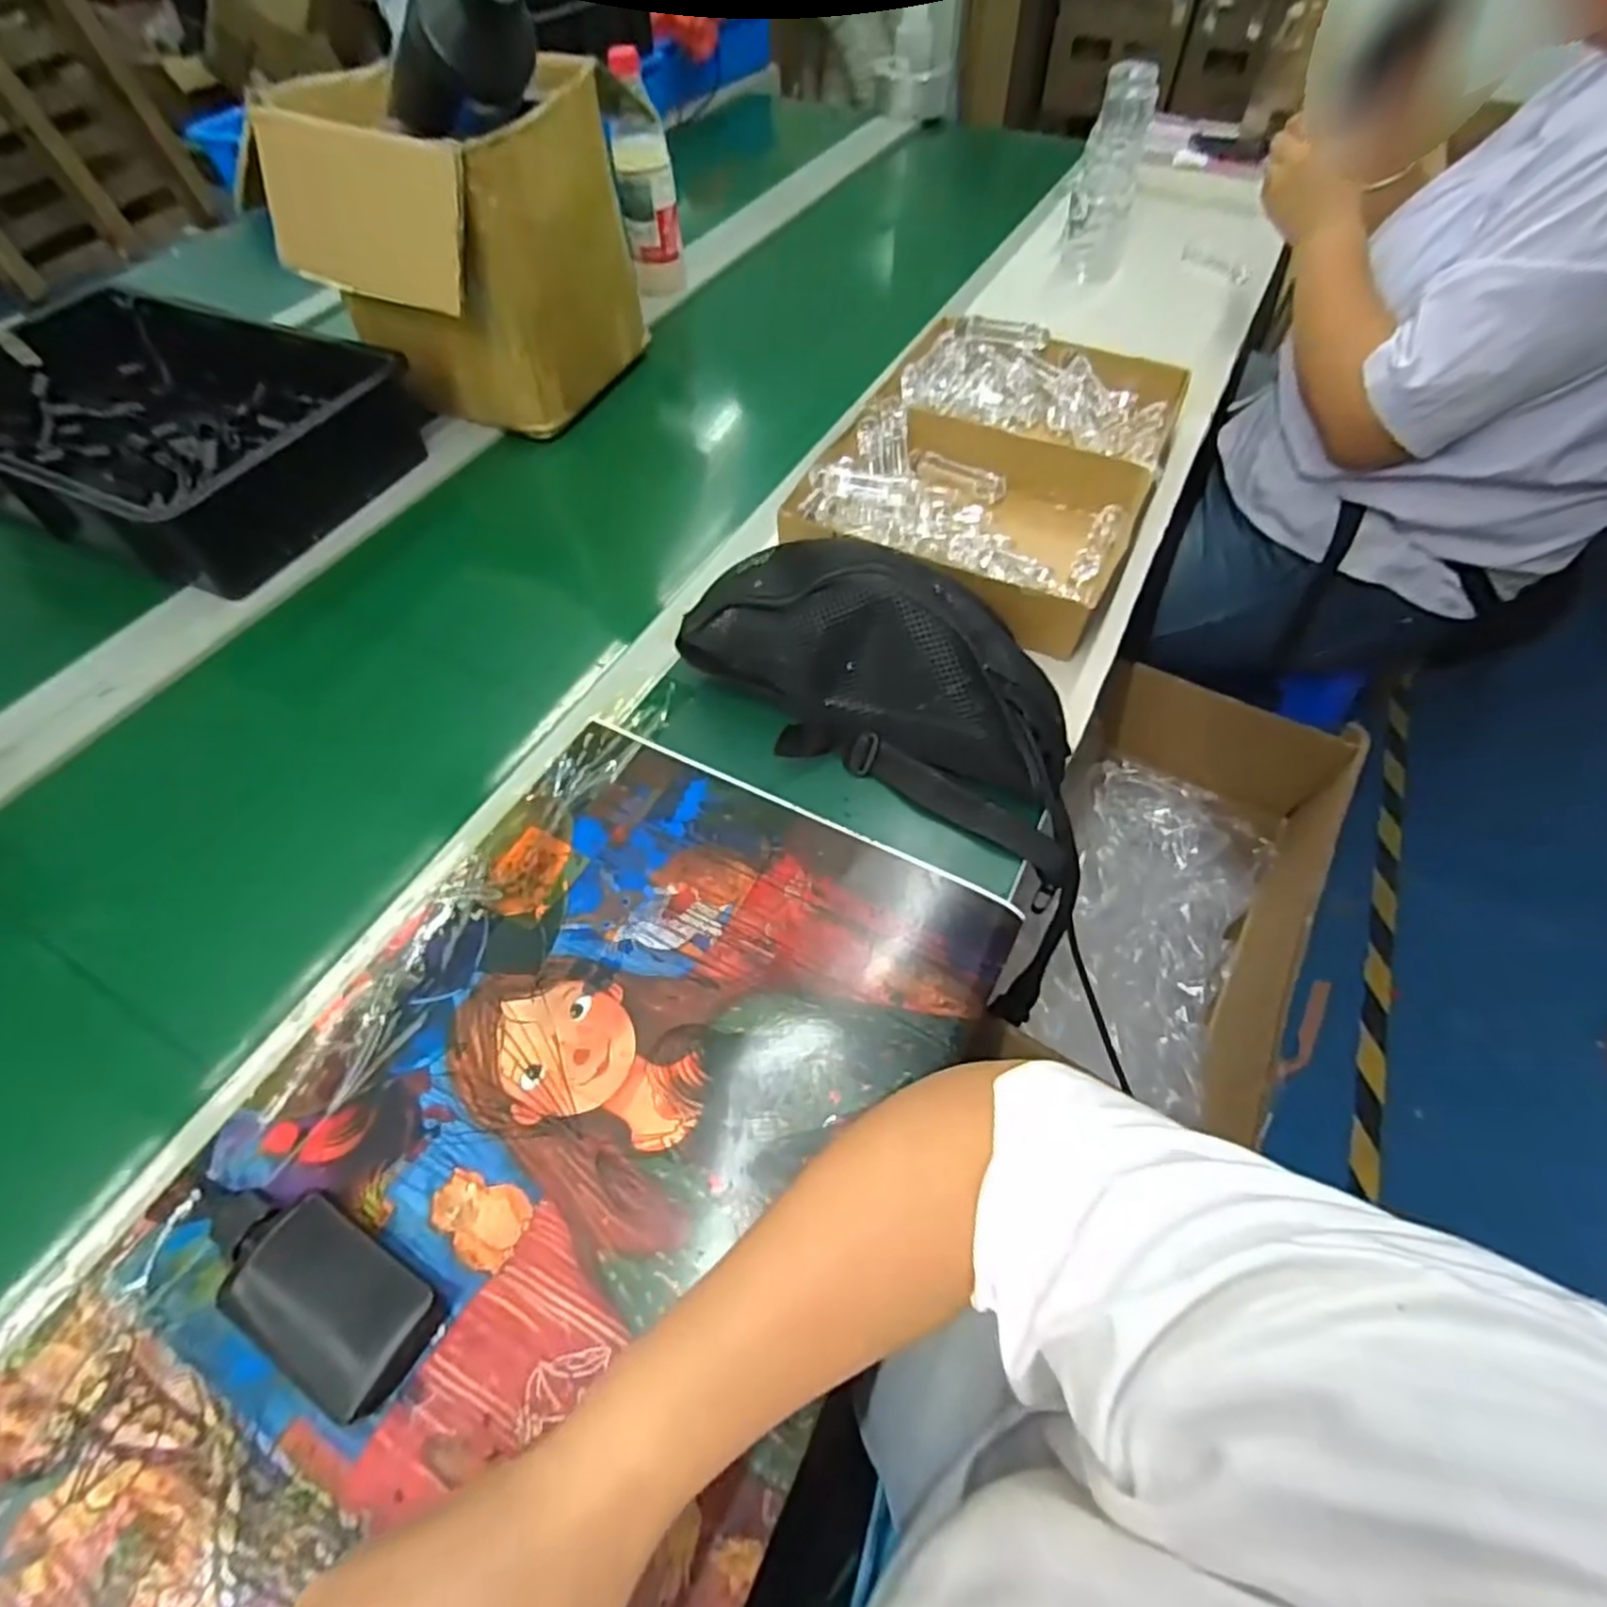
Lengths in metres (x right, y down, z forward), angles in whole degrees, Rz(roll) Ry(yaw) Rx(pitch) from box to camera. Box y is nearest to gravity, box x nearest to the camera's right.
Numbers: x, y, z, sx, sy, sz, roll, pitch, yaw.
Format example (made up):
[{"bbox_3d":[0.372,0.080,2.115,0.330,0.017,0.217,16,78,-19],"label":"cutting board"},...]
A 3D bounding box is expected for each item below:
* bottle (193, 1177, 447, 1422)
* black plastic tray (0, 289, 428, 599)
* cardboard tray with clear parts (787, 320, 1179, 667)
[{"bbox_3d":[-0.229,0.216,0.342,0.124,0.022,0.054,27,60,18],"label":"bottle"},{"bbox_3d":[-0.604,-0.356,0.703,0.412,0.086,0.276,21,58,14],"label":"black plastic tray"},{"bbox_3d":[0.174,-0.308,0.674,0.263,0.063,0.388,23,59,15],"label":"cardboard tray with clear parts"}]

